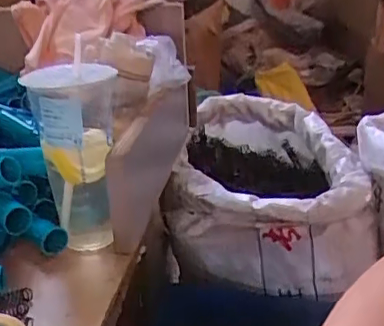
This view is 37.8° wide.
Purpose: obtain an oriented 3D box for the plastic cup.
[{"bbox_3d":[-0.111,-0.005,0.561,0.083,0.177,0.077,-3,22,1],"label":"plastic cup"}]

